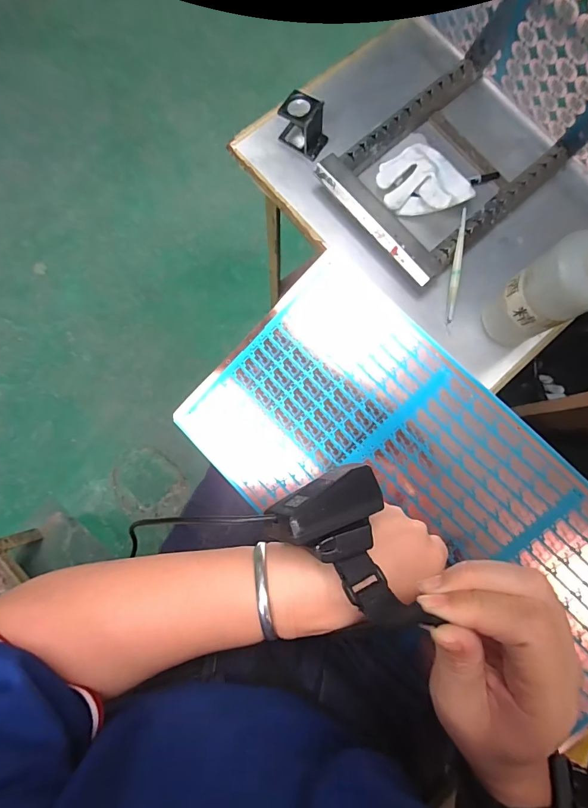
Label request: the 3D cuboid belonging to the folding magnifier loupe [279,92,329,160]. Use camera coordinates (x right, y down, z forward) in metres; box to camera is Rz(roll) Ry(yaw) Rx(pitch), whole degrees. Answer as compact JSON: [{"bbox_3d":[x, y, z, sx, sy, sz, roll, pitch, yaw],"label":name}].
[{"bbox_3d":[0.013,-0.354,0.491,0.059,0.050,0.041,28,82,2],"label":"folding magnifier loupe"}]

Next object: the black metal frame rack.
[{"bbox_3d":[0.189,-0.300,0.501,0.268,0.034,0.190,-41,86,-7],"label":"black metal frame rack"}]

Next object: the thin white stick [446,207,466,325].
[{"bbox_3d":[0.200,-0.168,0.476,0.009,0.010,0.134,5,97,-3],"label":"thin white stick"}]

